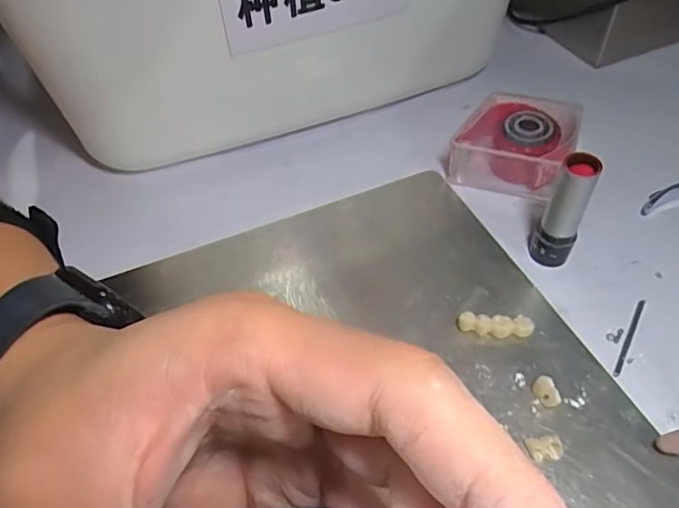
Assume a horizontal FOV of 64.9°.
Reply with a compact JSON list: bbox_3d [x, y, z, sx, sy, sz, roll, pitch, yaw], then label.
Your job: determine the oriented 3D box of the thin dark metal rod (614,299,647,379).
[{"bbox_3d":[0.129,0.036,0.236,0.004,0.004,0.044,25,58,24],"label":"thin dark metal rod"}]

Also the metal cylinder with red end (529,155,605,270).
[{"bbox_3d":[0.103,-0.018,0.248,0.019,0.060,0.016,17,53,18],"label":"metal cylinder with red end"}]

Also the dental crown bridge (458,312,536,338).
[{"bbox_3d":[0.070,0.033,0.240,0.032,0.010,0.008,1,50,5],"label":"dental crown bridge"}]

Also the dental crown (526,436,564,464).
[{"bbox_3d":[0.079,0.075,0.205,0.013,0.006,0.008,-8,50,-2],"label":"dental crown"}]

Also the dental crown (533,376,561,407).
[{"bbox_3d":[0.084,0.057,0.218,0.008,0.008,0.011,-13,50,-7],"label":"dental crown"}]

